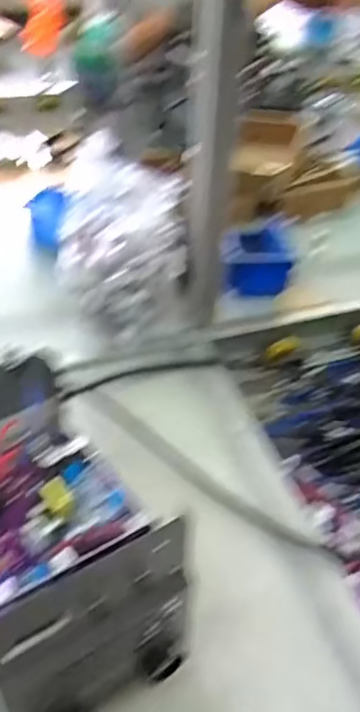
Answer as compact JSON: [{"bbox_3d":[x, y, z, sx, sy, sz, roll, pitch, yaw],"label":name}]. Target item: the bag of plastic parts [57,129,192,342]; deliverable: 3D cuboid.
[{"bbox_3d":[-0.081,-0.159,0.823,0.159,0.192,0.194,-2,41,-5],"label":"bag of plastic parts"}]

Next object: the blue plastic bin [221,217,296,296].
[{"bbox_3d":[0.113,-0.141,0.881,0.102,0.097,0.070,1,41,-2],"label":"blue plastic bin"}]

